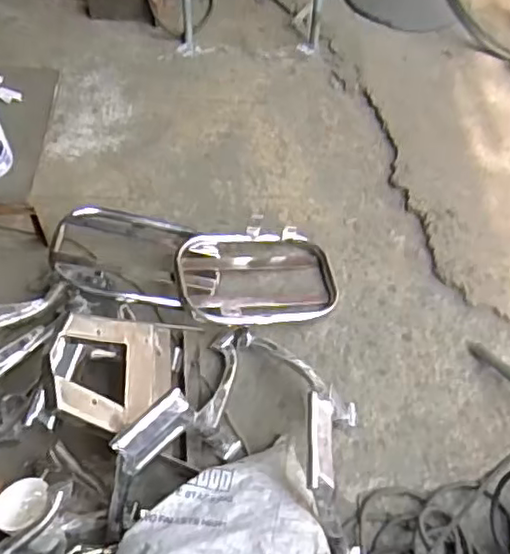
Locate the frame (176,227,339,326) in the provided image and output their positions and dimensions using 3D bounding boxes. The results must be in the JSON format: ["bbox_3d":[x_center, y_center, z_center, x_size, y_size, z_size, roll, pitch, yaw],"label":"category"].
[{"bbox_3d":[0.006,-0.006,1.138,0.285,0.099,0.190,-11,56,-8],"label":"frame"}]

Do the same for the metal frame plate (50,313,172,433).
[{"bbox_3d":[-0.206,0.136,0.935,0.035,0.210,0.188,-21,54,32],"label":"metal frame plate"}]

